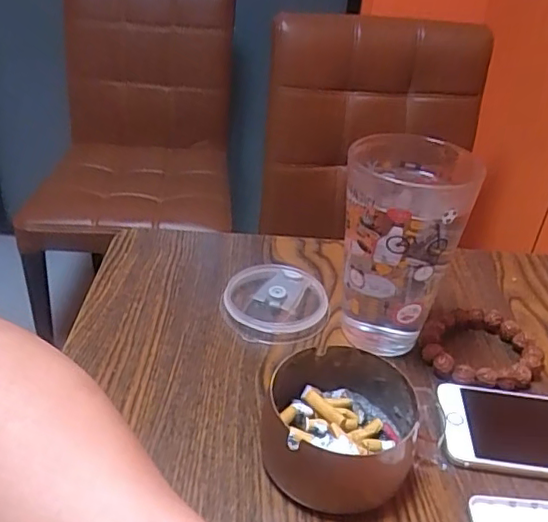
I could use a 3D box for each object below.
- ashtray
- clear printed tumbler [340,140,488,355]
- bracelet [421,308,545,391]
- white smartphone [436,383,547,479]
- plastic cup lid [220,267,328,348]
[{"bbox_3d":[0.036,0.096,0.339,0.088,0.046,0.081,4,33,-2],"label":"ashtray"},{"bbox_3d":[0.088,-0.011,0.418,0.081,0.138,0.093,14,34,13],"label":"clear printed tumbler"},{"bbox_3d":[0.154,0.064,0.431,0.085,0.017,0.081,4,33,-2],"label":"bracelet"},{"bbox_3d":[0.175,0.109,0.369,0.136,0.007,0.068,8,33,4],"label":"white smartphone"},{"bbox_3d":[0.001,0.032,0.458,0.081,0.016,0.079,4,33,-2],"label":"plastic cup lid"}]

